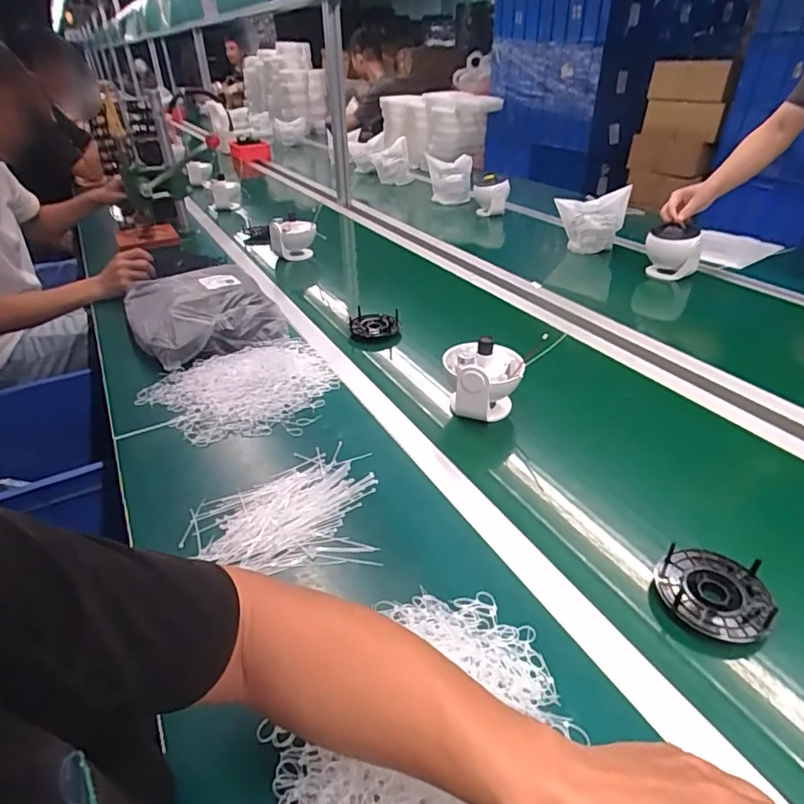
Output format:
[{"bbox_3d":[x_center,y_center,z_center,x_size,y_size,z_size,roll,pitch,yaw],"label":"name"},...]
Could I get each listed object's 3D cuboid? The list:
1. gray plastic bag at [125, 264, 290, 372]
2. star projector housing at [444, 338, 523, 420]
[{"bbox_3d":[-0.387,-0.172,1.026,0.247,0.087,0.280,-19,38,-26],"label":"gray plastic bag"},{"bbox_3d":[0.120,-0.030,0.787,0.111,0.120,0.096,4,34,7],"label":"star projector housing"}]

